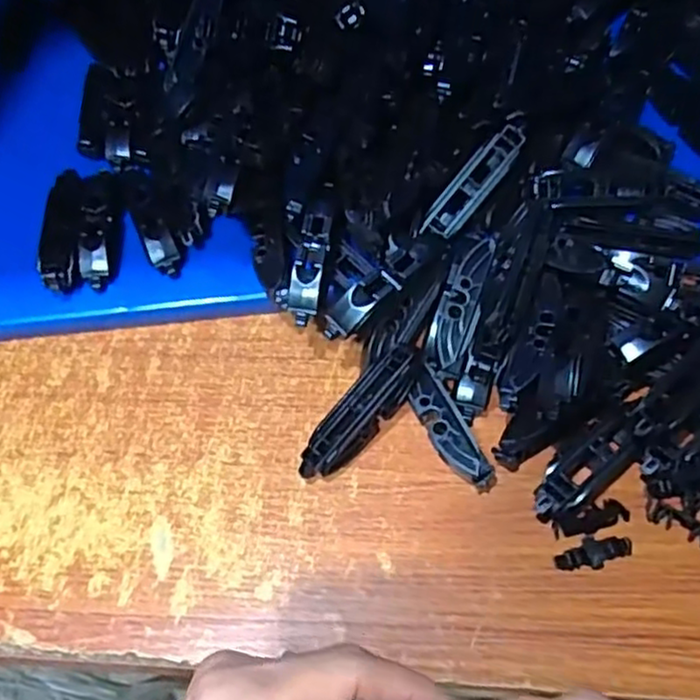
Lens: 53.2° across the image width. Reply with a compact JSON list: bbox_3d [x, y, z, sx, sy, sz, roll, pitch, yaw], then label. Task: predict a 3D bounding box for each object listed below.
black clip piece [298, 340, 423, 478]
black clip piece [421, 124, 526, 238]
[{"bbox_3d":[0.006,0.031,0.349,0.021,0.025,0.079,38,81,22],"label":"black clip piece"},{"bbox_3d":[0.067,-0.089,0.376,0.016,0.012,0.069,45,101,24],"label":"black clip piece"}]

